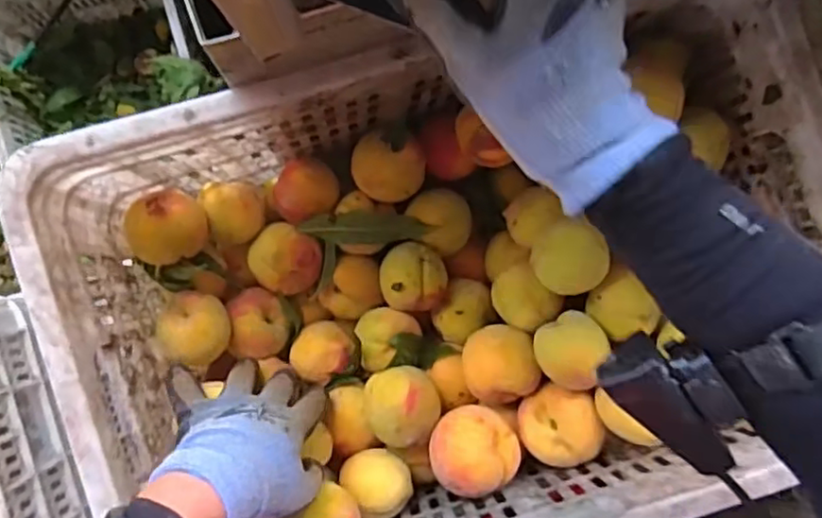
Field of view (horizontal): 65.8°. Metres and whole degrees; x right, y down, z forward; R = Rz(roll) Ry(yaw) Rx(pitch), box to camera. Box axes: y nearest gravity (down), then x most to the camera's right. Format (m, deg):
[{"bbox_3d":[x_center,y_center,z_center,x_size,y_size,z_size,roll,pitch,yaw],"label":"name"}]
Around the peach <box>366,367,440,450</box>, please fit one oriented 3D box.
[{"bbox_3d":[-0.006,0.122,0.535,0.058,0.050,0.063,0,88,-4],"label":"peach"}]

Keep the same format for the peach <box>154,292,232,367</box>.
[{"bbox_3d":[-0.183,0.059,0.543,0.055,0.049,0.056,0,88,-4],"label":"peach"}]

